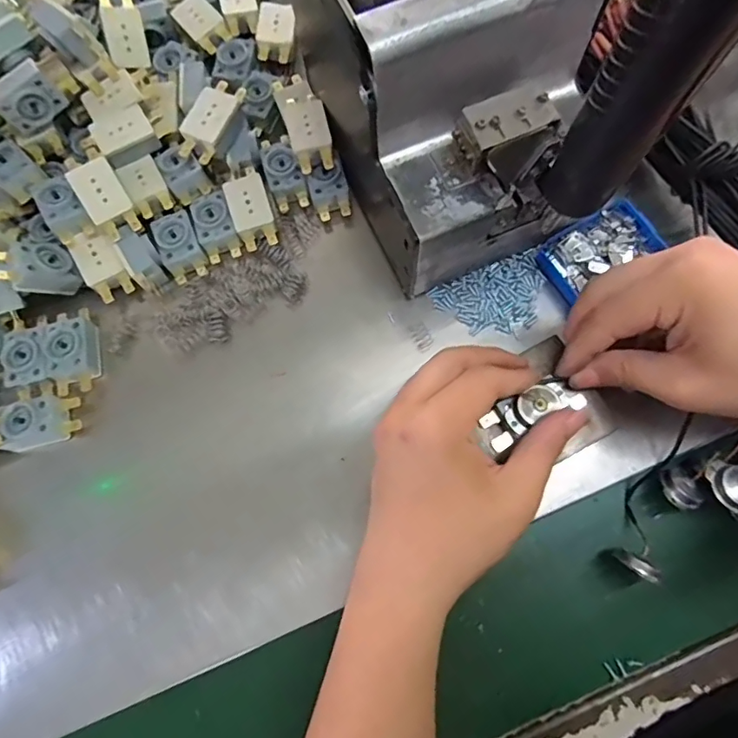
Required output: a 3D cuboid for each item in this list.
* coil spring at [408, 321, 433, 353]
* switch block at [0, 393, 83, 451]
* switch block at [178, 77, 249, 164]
[{"bbox_3d":[0.034,-0.021,0.327,0.011,0.007,0.019,-25,77,-4],"label":"coil spring"},{"bbox_3d":[-0.204,0.032,0.311,0.043,0.015,0.030,-14,76,-2],"label":"switch block"},{"bbox_3d":[-0.103,-0.163,0.339,0.027,0.029,0.053,25,78,8],"label":"switch block"}]

